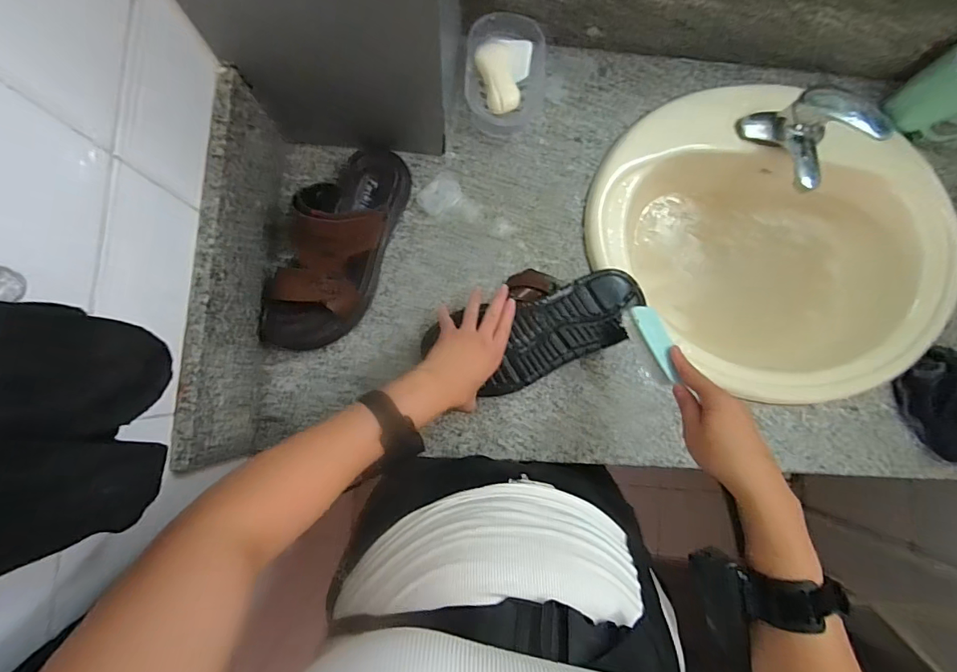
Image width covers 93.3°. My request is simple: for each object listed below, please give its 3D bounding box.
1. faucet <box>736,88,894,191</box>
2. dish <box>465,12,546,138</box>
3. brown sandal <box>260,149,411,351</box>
[{"bbox_3d":[0.443,-0.274,0.605,0.115,0.100,0.131,-30,86,-4],"label":"faucet"},{"bbox_3d":[0.036,-0.349,0.616,0.103,0.060,0.139,3,84,-2],"label":"dish"},{"bbox_3d":[-0.183,-0.118,0.562,0.123,0.095,0.288,20,84,0],"label":"brown sandal"}]

